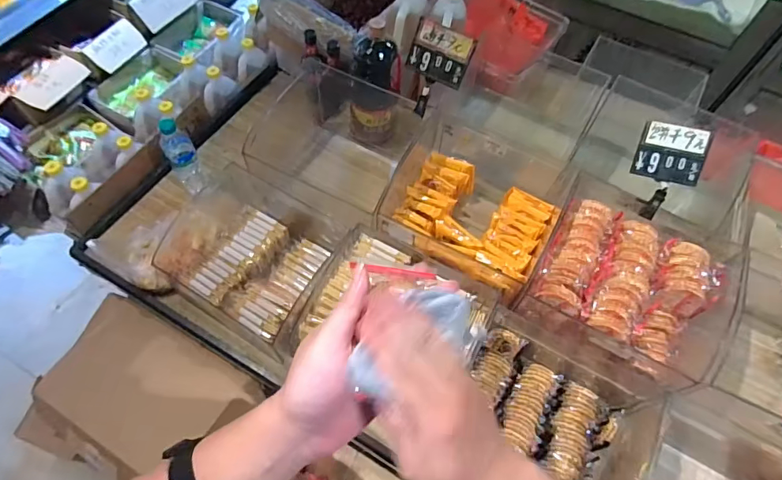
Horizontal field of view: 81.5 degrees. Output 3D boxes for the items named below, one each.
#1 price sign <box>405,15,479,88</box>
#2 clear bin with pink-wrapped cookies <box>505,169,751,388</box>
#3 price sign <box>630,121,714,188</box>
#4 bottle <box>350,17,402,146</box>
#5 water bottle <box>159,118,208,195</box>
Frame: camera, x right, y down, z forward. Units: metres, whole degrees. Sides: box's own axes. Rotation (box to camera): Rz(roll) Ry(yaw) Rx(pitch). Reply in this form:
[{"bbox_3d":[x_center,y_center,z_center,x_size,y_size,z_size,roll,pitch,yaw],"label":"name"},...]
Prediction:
[{"bbox_3d":[0.088,-0.336,0.823,0.110,0.094,0.014,25,40,6],"label":"price sign"},{"bbox_3d":[0.438,0.051,0.826,0.310,0.120,0.323,29,63,13],"label":"clear bin with pink-wrapped cookies"},{"bbox_3d":[0.492,-0.152,0.800,0.104,0.013,0.101,14,104,20],"label":"price sign"},{"bbox_3d":[-0.035,-0.357,1.012,0.109,0.279,0.138,3,60,-2],"label":"bottle"},{"bbox_3d":[-0.479,-0.194,1.036,0.059,0.225,0.053,-29,66,-18],"label":"water bottle"}]

